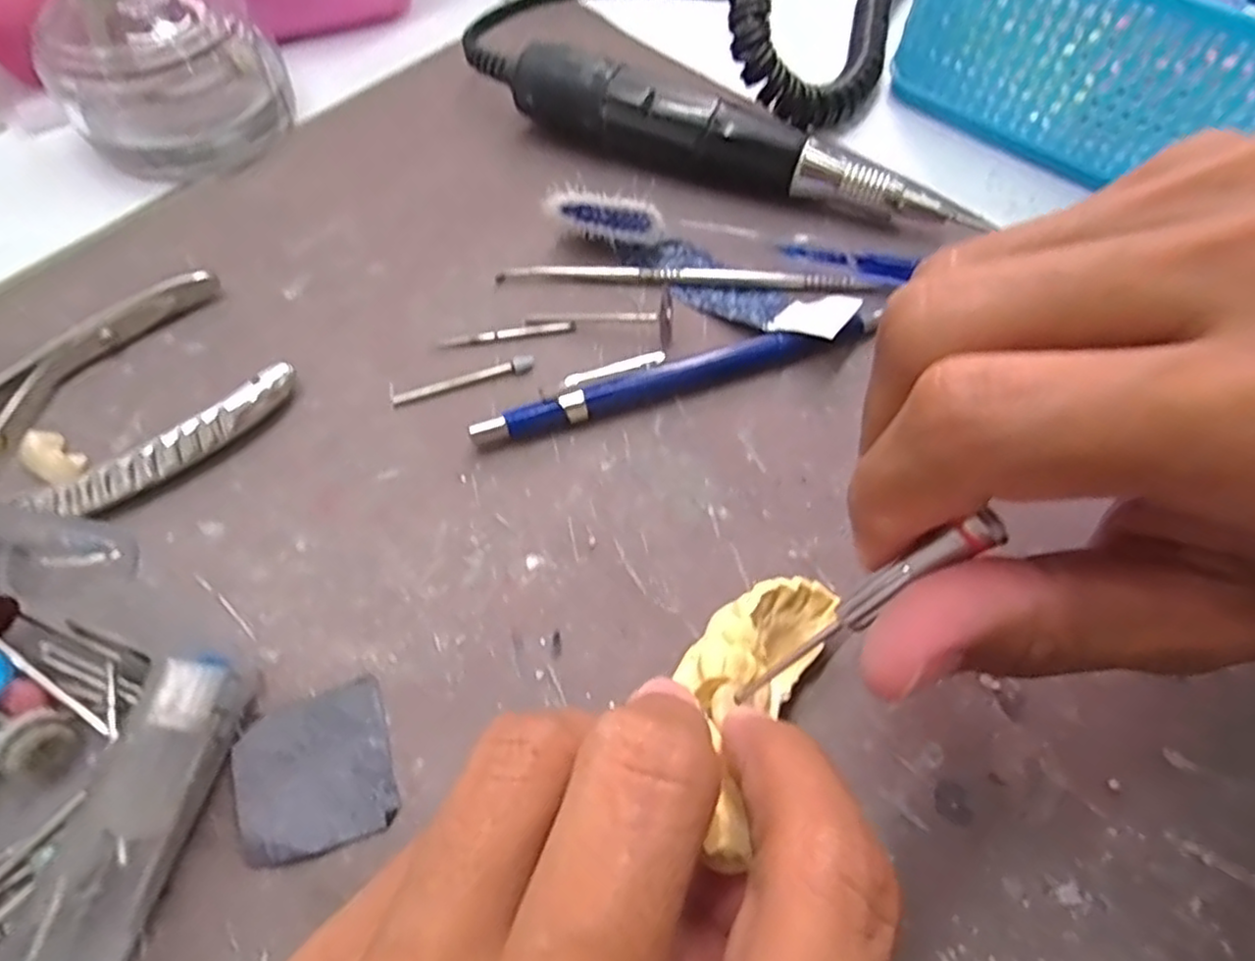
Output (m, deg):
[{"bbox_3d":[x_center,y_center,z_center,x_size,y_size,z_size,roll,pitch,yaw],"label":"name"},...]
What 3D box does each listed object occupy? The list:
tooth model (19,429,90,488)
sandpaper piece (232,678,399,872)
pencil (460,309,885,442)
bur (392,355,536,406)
[{"bbox_3d":[-0.157,-0.006,0.191,0.018,0.007,0.012,31,65,16],"label":"tooth model"},{"bbox_3d":[-0.069,0.064,0.155,0.031,0.004,0.033,-13,59,-15],"label":"sandpaper piece"},{"bbox_3d":[0.017,-0.031,0.205,0.123,0.012,0.012,-14,62,-9],"label":"pencil"},{"bbox_3d":[-0.048,-0.030,0.207,0.042,0.004,0.004,-16,62,-10],"label":"bur"}]

